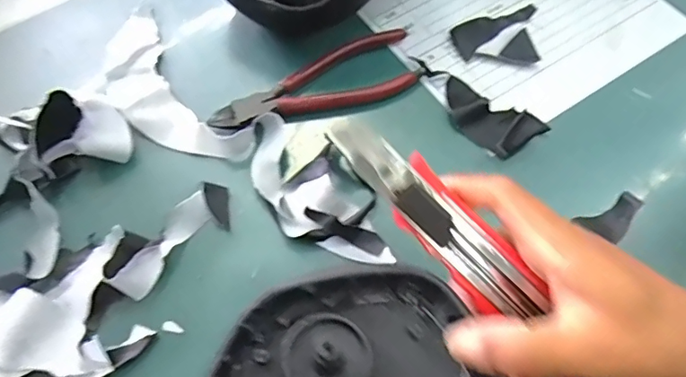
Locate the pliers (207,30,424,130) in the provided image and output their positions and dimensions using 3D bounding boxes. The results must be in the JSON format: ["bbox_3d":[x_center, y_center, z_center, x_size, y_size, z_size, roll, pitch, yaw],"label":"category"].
[{"bbox_3d":[-0.018,-0.071,0.362,0.150,0.011,0.053,-23,65,-11],"label":"pliers"}]

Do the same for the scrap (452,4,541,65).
[{"bbox_3d":[0.123,-0.112,0.385,0.072,0.008,0.049,-21,65,-10],"label":"scrap"}]

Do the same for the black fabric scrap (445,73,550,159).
[{"bbox_3d":[0.097,-0.049,0.350,0.072,0.011,0.034,35,68,17],"label":"black fabric scrap"}]

